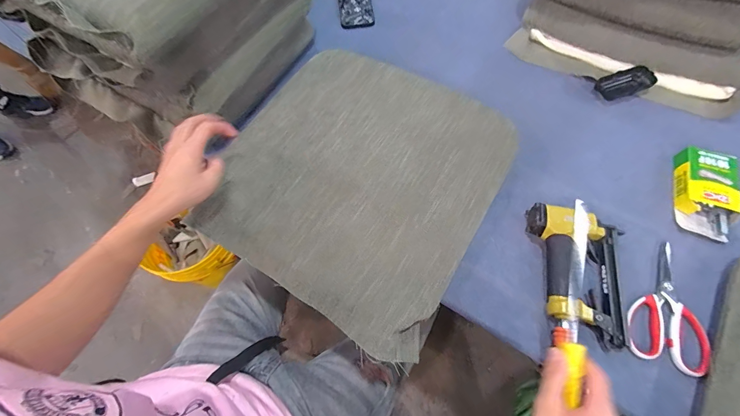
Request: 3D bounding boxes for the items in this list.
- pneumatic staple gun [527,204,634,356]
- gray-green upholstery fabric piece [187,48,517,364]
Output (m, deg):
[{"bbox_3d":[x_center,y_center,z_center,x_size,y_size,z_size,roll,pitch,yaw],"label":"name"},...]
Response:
[{"bbox_3d":[0.310,0.095,0.486,0.142,0.054,0.185,12,65,7],"label":"pneumatic staple gun"},{"bbox_3d":[-0.023,-0.066,0.532,0.416,0.022,0.437,27,69,14],"label":"gray-green upholstery fabric piece"}]

